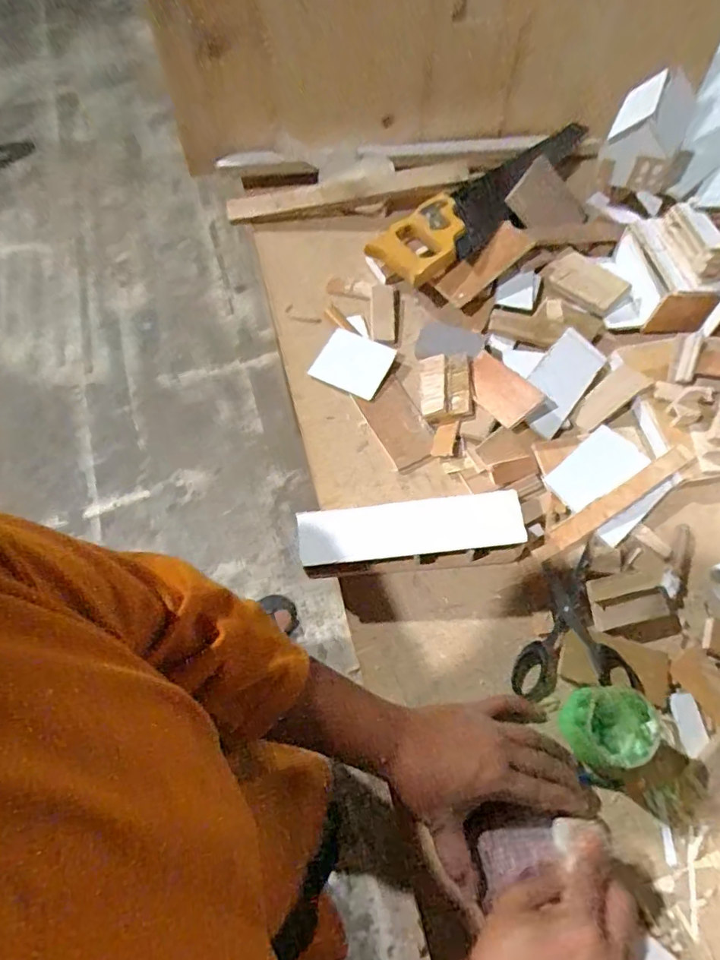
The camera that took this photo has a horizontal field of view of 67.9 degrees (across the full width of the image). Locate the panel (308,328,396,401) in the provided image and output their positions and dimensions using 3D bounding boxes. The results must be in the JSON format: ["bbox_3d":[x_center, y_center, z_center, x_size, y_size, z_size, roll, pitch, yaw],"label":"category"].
[{"bbox_3d":[-0.009,-0.136,0.617,0.081,0.009,0.070,25,74,16],"label":"panel"}]

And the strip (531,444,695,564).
[{"bbox_3d":[0.251,0.021,0.525,0.200,0.011,0.020,-30,69,-12],"label":"strip"}]

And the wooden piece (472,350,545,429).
[{"bbox_3d":[0.146,-0.097,0.562,0.052,0.010,0.089,-39,64,-7],"label":"wooden piece"}]

